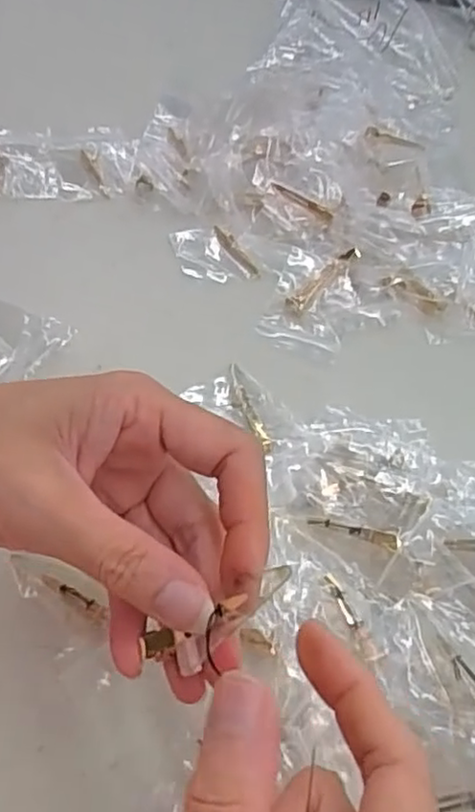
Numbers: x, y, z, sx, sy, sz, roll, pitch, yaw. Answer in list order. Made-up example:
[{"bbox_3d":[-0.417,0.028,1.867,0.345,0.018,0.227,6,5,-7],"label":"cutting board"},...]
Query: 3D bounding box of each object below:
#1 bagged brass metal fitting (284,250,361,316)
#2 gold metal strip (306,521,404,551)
[{"bbox_3d":[0.049,-0.075,0.385,0.014,0.006,0.058,37,63,21],"label":"bagged brass metal fitting"},{"bbox_3d":[0.052,0.055,0.292,0.041,0.004,0.007,11,55,20],"label":"gold metal strip"}]

